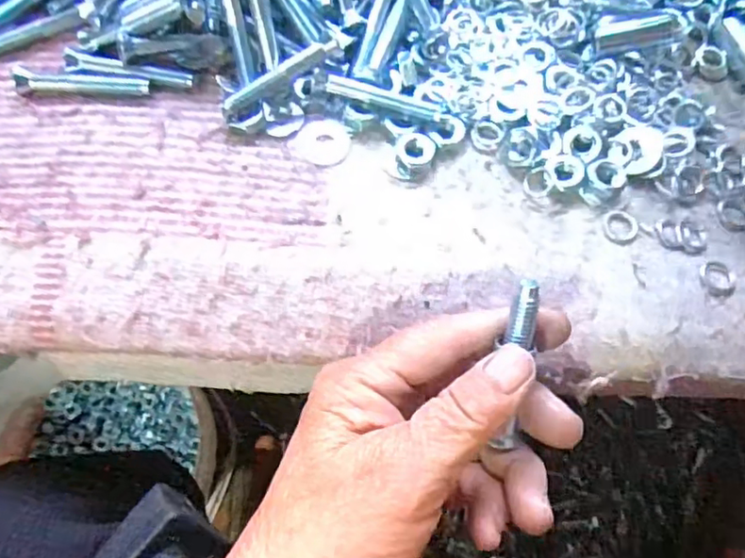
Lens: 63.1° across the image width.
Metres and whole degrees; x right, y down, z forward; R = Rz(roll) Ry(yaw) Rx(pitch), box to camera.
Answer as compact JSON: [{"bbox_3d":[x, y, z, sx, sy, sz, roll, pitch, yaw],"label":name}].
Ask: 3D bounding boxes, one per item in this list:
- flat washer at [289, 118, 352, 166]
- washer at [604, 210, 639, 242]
[{"bbox_3d":[-0.023,-0.061,0.267,0.023,0.004,0.024,1,69,-3],"label":"flat washer"},{"bbox_3d":[0.104,-0.023,0.252,0.014,0.004,0.016,38,71,11],"label":"washer"}]

